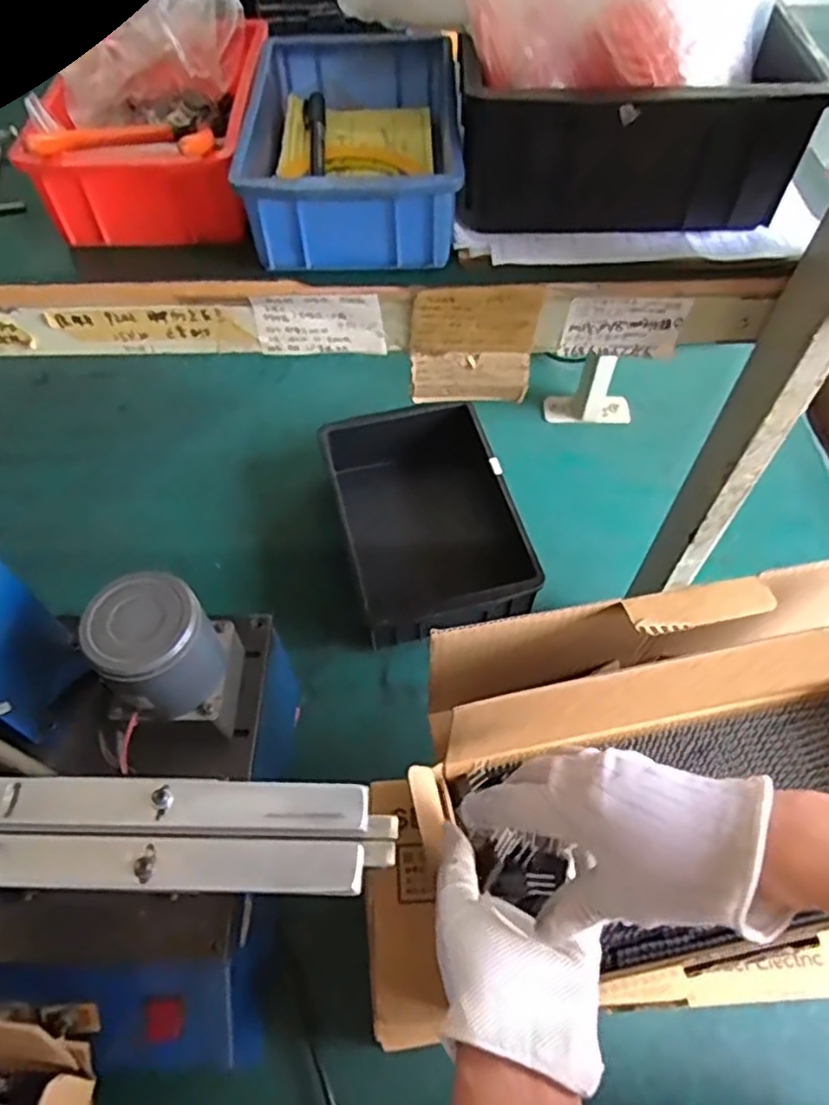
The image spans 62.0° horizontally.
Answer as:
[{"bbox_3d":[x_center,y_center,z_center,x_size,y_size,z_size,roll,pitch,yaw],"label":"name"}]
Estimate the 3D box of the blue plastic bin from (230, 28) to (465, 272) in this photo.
[{"bbox_3d":[-0.042,-0.268,0.455,0.122,0.057,0.193,-3,57,-1],"label":"blue plastic bin"}]

